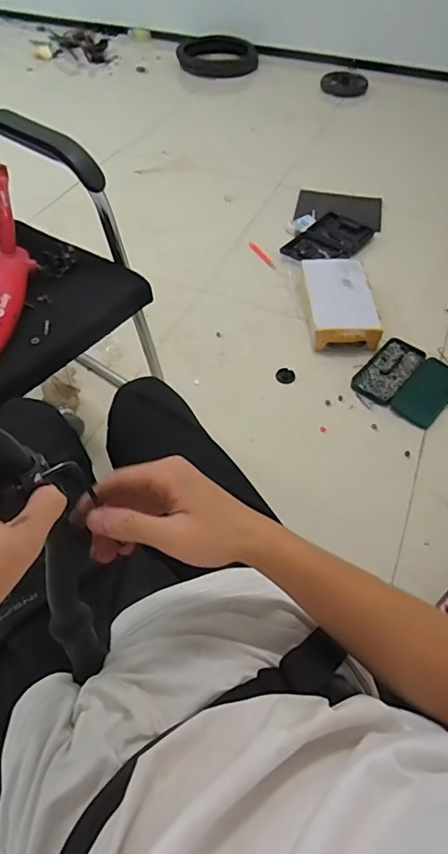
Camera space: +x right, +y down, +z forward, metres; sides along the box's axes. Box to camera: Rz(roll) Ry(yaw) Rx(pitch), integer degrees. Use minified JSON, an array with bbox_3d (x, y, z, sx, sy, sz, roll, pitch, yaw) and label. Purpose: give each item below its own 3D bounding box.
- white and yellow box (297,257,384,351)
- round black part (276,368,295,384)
[{"bbox_3d":[0.359,-0.393,1.537,0.212,0.095,0.365,-4,53,-5],"label":"white and yellow box"},{"bbox_3d":[0.179,-0.147,1.430,0.055,0.014,0.061,3,52,1],"label":"round black part"}]

